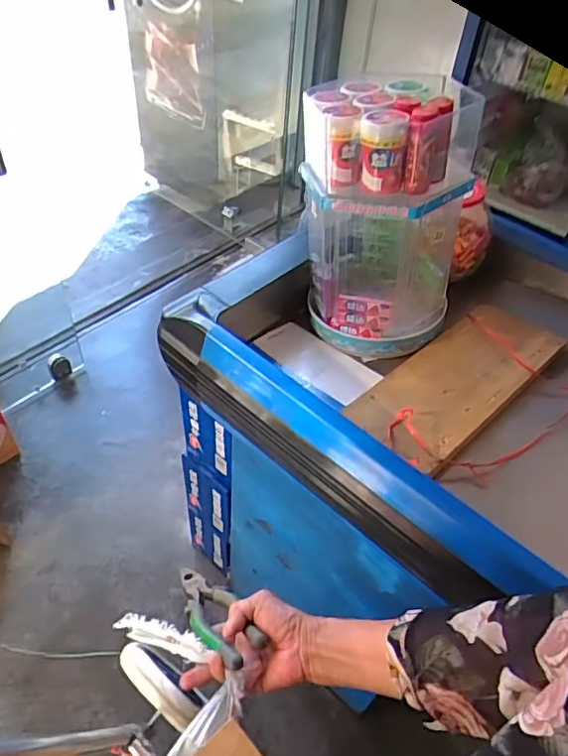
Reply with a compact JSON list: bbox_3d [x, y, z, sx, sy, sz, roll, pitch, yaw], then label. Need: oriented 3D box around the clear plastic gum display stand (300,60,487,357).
[{"bbox_3d":[0.130,-0.218,0.770,0.228,0.318,0.214,10,48,4],"label":"clear plastic gum display stand"}]

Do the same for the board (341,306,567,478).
[{"bbox_3d":[0.240,-0.002,0.761,0.336,0.022,0.141,-34,59,-30],"label":"board"}]

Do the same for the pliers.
[{"bbox_3d":[-0.083,0.256,0.625,0.055,0.015,0.199,-22,15,-23],"label":"pliers"}]

